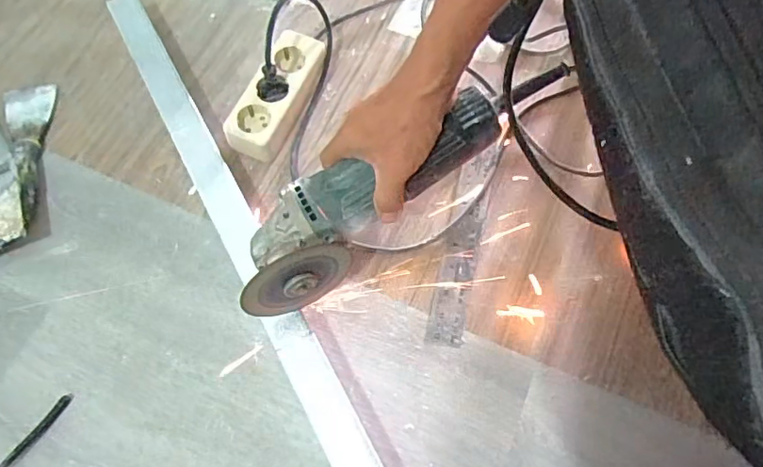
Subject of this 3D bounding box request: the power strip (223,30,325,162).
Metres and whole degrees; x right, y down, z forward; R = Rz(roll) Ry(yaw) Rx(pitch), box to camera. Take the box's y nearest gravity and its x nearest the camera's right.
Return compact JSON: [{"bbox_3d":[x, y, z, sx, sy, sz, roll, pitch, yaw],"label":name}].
[{"bbox_3d":[-0.117,-0.155,0.611,0.060,0.042,0.149,18,68,6],"label":"power strip"}]

